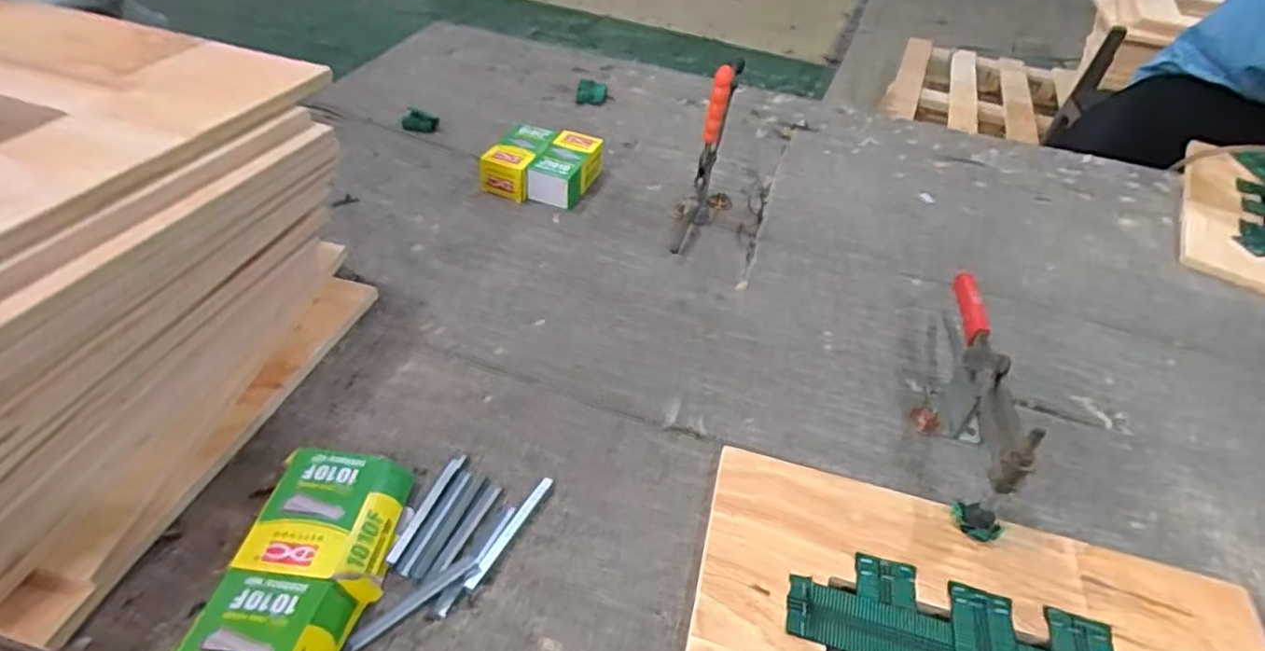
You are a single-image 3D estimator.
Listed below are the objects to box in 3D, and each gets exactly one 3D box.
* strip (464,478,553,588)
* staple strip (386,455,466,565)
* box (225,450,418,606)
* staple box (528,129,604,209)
[{"bbox_3d":[-0.101,0.169,0.543,0.011,0.004,0.112,23,46,18],"label":"strip"},{"bbox_3d":[-0.172,0.149,0.549,0.013,0.007,0.111,15,44,10],"label":"staple strip"},{"bbox_3d":[-0.237,0.153,0.519,0.103,0.032,0.108,6,43,1],"label":"box"},{"bbox_3d":[-0.089,-0.216,0.907,0.063,0.053,0.131,17,44,12],"label":"staple box"}]

